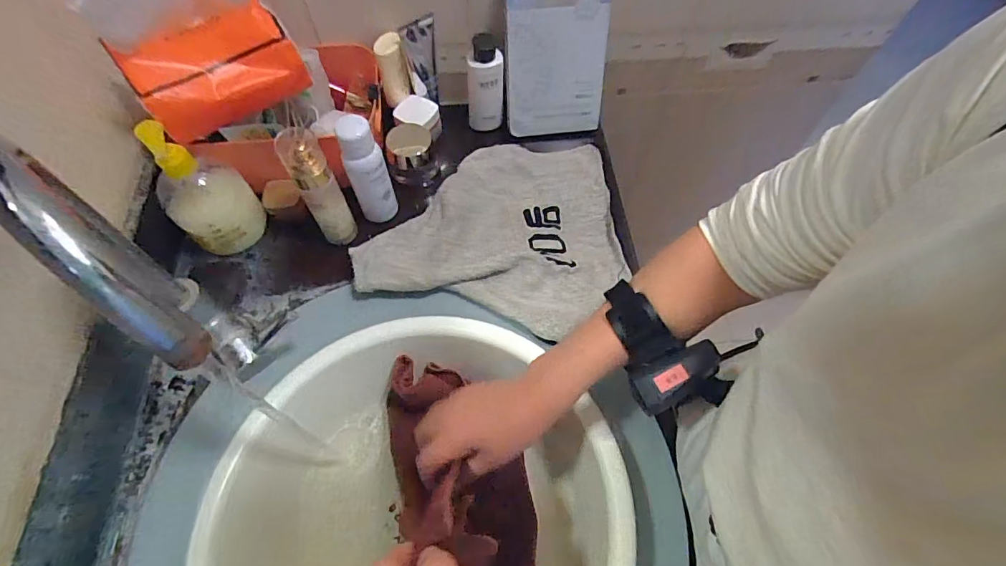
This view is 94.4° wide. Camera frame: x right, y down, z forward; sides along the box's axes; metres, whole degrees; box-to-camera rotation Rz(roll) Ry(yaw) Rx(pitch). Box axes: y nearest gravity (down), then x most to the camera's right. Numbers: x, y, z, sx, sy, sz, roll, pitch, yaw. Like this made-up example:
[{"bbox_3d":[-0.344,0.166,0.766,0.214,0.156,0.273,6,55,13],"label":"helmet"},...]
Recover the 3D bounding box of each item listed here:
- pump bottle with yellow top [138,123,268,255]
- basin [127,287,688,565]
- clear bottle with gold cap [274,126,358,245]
[{"bbox_3d":[-0.327,-0.103,0.505,0.072,0.149,0.084,39,69,18],"label":"pump bottle with yellow top"},{"bbox_3d":[-0.091,0.239,0.438,0.454,0.143,0.441,0,62,0],"label":"basin"},{"bbox_3d":[-0.199,-0.100,0.509,0.043,0.146,0.044,-29,66,-14],"label":"clear bottle with gold cap"}]

